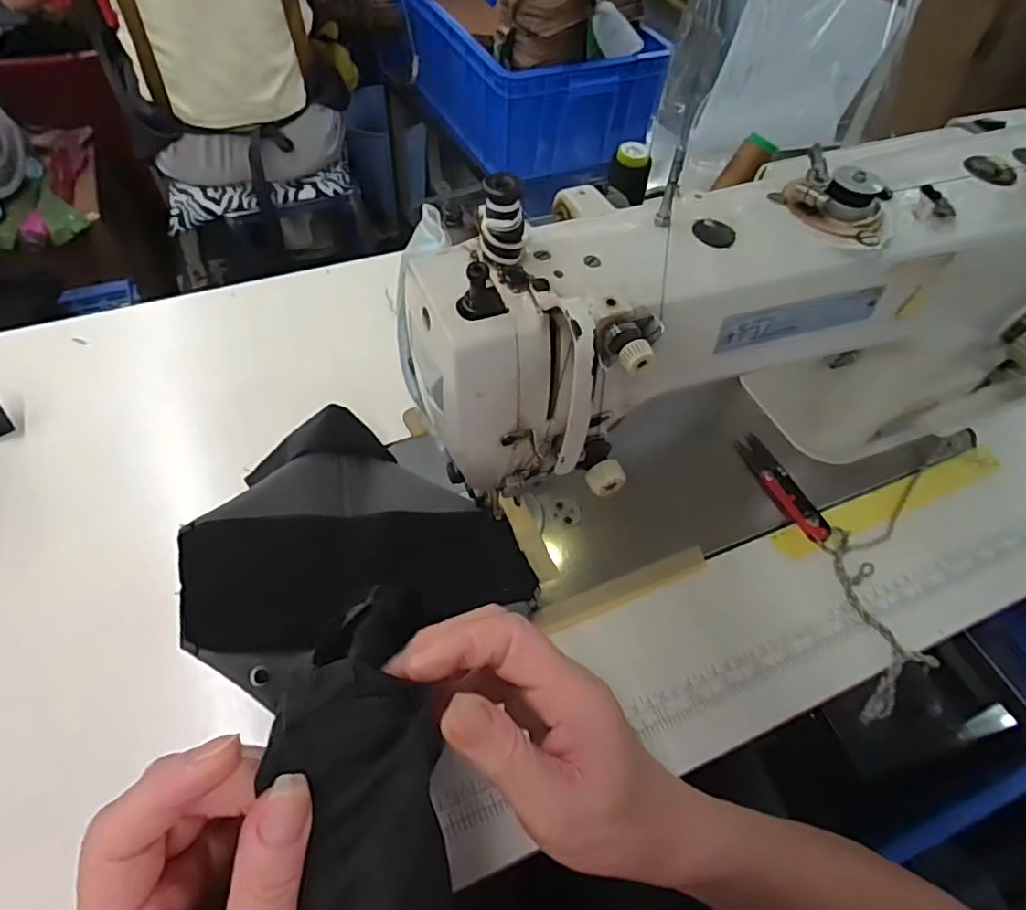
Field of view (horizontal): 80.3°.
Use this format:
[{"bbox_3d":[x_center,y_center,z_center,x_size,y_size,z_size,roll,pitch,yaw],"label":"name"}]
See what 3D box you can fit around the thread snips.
[{"bbox_3d":[0.212,0.023,0.481,0.021,0.013,0.102,-14,57,-14],"label":"thread snips"}]

